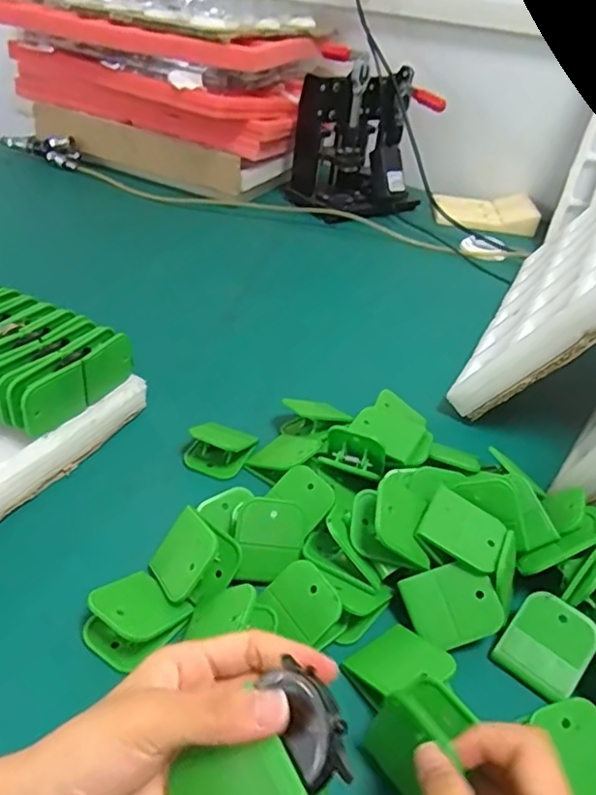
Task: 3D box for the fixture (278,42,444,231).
[{"bbox_3d":[0.101,-0.427,0.985,0.201,0.218,0.170,-12,40,-23],"label":"fixture"}]

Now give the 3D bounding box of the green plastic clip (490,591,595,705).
[{"bbox_3d":[0.156,0.154,0.366,0.047,0.017,0.057,35,79,26],"label":"green plastic clip"}]

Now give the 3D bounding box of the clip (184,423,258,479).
[{"bbox_3d":[-0.063,0.041,0.477,0.056,0.037,0.030,2,37,-5],"label":"clip"}]

